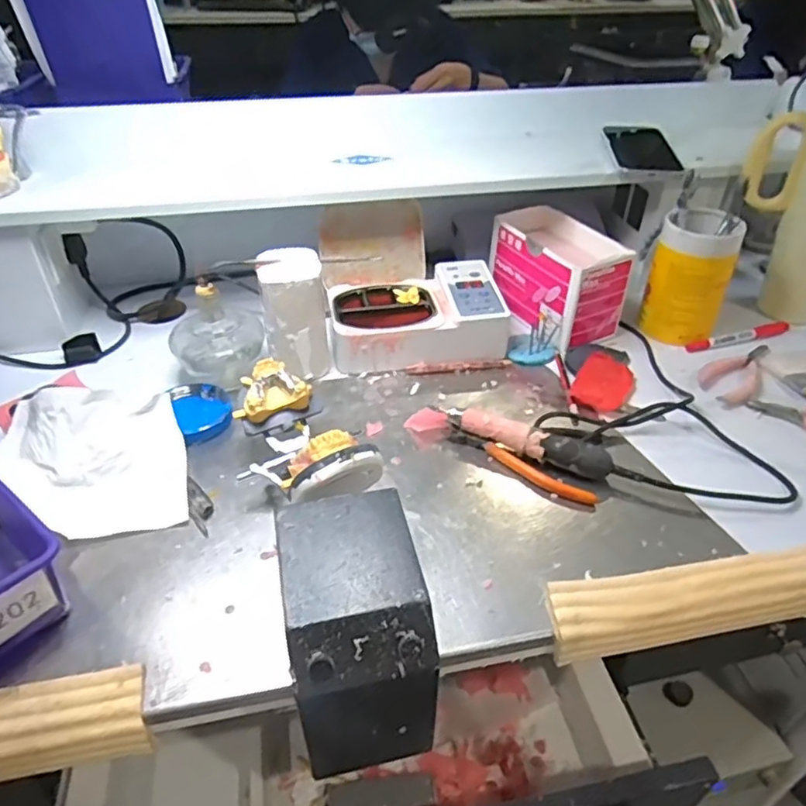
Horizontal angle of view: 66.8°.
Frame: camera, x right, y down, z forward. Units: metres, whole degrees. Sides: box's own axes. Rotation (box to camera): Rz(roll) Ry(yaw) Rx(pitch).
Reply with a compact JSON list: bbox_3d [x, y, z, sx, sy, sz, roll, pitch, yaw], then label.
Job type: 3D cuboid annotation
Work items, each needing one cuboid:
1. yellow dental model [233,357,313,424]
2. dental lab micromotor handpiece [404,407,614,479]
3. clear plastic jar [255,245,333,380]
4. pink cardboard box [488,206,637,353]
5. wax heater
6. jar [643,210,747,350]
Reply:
[{"bbox_3d":[-0.118,-0.011,0.546,0.066,0.026,0.049,-16,73,-13],"label":"yellow dental model"},{"bbox_3d":[0.093,0.030,0.557,0.184,0.031,0.037,12,40,14],"label":"dental lab micromotor handpiece"},{"bbox_3d":[-0.107,-0.089,0.620,0.062,0.123,0.051,-4,39,-5],"label":"clear plastic jar"},{"bbox_3d":[0.186,-0.151,0.727,0.104,0.105,0.155,-18,42,-22],"label":"pink cardboard box"},{"bbox_3d":[0.008,-0.131,0.690,0.192,0.118,0.174,-7,39,-9],"label":"wax heater"},{"bbox_3d":[0.323,-0.142,0.693,0.084,0.127,0.083,16,41,18],"label":"jar"}]

